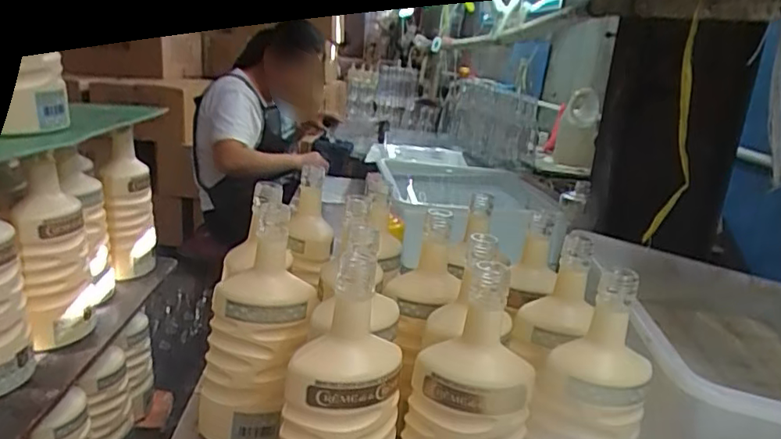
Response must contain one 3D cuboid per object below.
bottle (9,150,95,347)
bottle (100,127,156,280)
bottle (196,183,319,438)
[{"bbox_3d":[-0.377,0.040,0.669,0.073,0.215,0.066,-4,18,-24],"label":"bottle"},{"bbox_3d":[-0.376,-0.021,0.848,0.066,0.215,0.069,-2,18,-19],"label":"bottle"},{"bbox_3d":[-0.137,0.100,0.595,0.106,0.244,0.093,2,16,-15],"label":"bottle"}]

